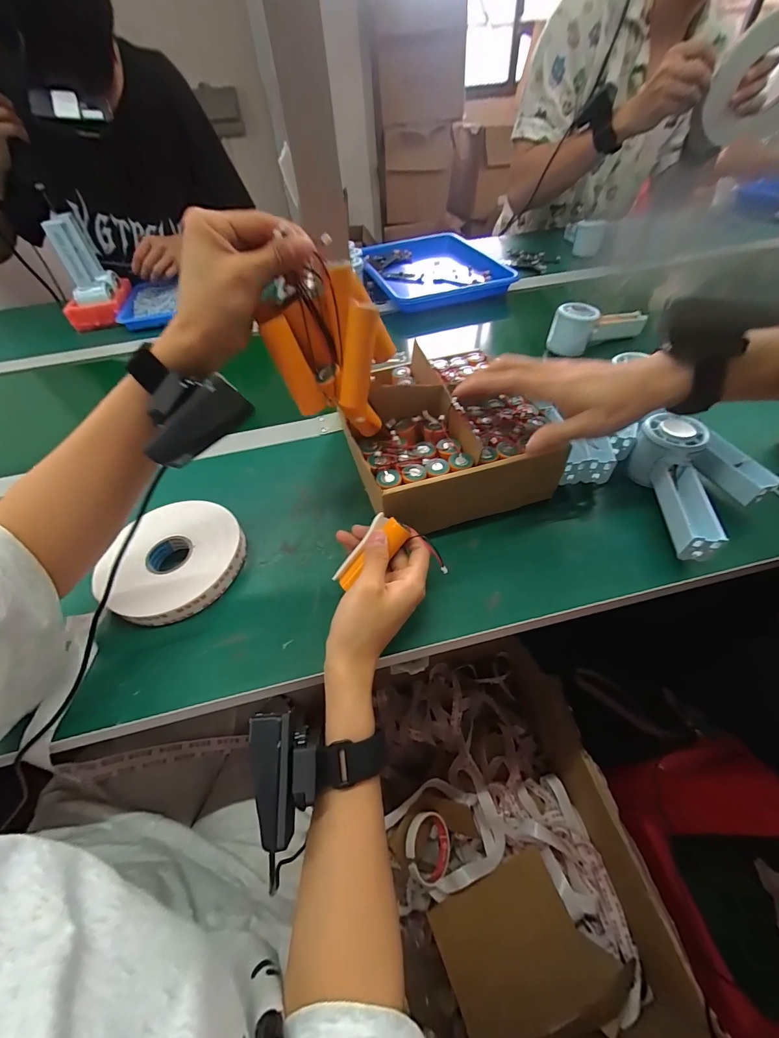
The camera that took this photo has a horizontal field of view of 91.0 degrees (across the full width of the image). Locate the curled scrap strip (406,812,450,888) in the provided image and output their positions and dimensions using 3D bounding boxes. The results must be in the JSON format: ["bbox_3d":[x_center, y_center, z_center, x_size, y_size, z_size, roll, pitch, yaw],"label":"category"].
[{"bbox_3d":[0.058,0.507,0.591,0.026,0.096,0.087,-20,56,46],"label":"curled scrap strip"}]

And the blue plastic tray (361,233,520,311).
[{"bbox_3d":[0.079,-0.539,0.828,0.261,0.056,0.344,-14,46,-11],"label":"blue plastic tray"}]

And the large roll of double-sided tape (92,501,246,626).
[{"bbox_3d":[-0.204,0.039,0.368,0.117,0.030,0.124,-2,52,3],"label":"large roll of double-sided tape"}]

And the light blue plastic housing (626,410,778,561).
[{"bbox_3d":[0.302,-0.027,0.364,0.102,0.063,0.142,2,52,6],"label":"light blue plastic housing"}]

